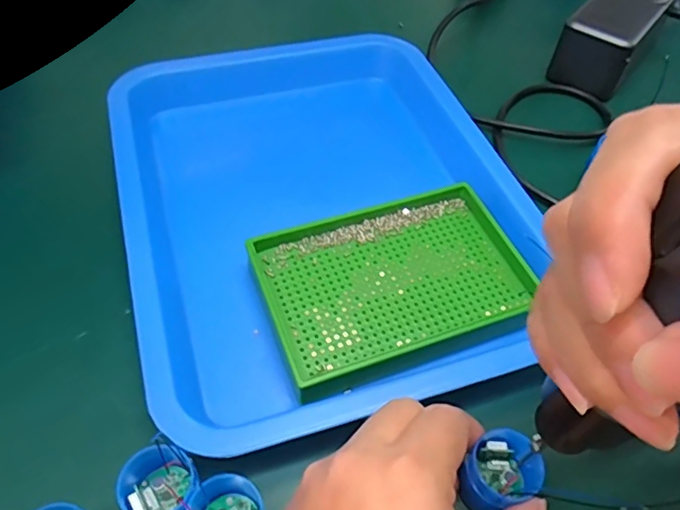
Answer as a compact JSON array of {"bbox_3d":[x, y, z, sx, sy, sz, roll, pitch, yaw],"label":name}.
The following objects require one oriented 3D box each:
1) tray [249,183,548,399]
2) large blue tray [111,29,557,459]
[{"bbox_3d":[0.029,0.012,0.301,0.139,0.020,0.093,-19,56,-17],"label":"tray"},{"bbox_3d":[-0.011,-0.033,0.345,0.220,0.050,0.290,-13,54,-13],"label":"large blue tray"}]

